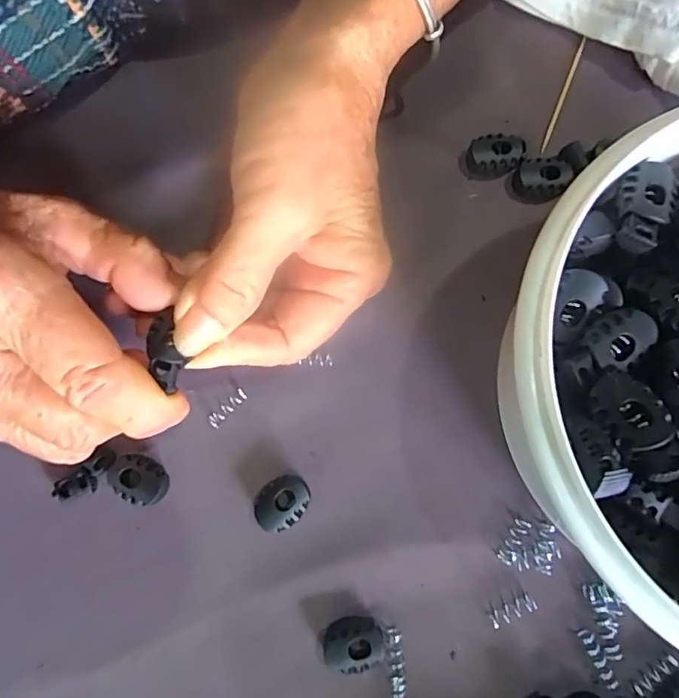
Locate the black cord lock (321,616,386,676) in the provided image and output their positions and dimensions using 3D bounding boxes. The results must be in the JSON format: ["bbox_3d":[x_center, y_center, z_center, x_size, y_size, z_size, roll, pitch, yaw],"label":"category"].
[{"bbox_3d":[0.005,0.108,0.191,0.022,0.010,0.019,-27,80,-4],"label":"black cord lock"}]

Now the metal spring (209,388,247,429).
[{"bbox_3d":[-0.045,0.023,0.209,0.006,0.004,0.018,42,82,8],"label":"metal spring"}]

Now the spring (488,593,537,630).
[{"bbox_3d":[0.064,0.098,0.194,0.017,0.004,0.007,-28,80,-5],"label":"spring"}]

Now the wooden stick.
[{"bbox_3d":[0.100,-0.114,0.234,0.004,0.004,0.059,22,80,5],"label":"wooden stick"}]

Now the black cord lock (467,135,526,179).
[{"bbox_3d":[0.067,-0.082,0.225,0.022,0.009,0.017,-2,79,0],"label":"black cord lock"}]

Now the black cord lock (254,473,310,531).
[{"bbox_3d":[-0.022,0.059,0.202,0.022,0.010,0.017,-39,81,-7],"label":"black cord lock"}]

